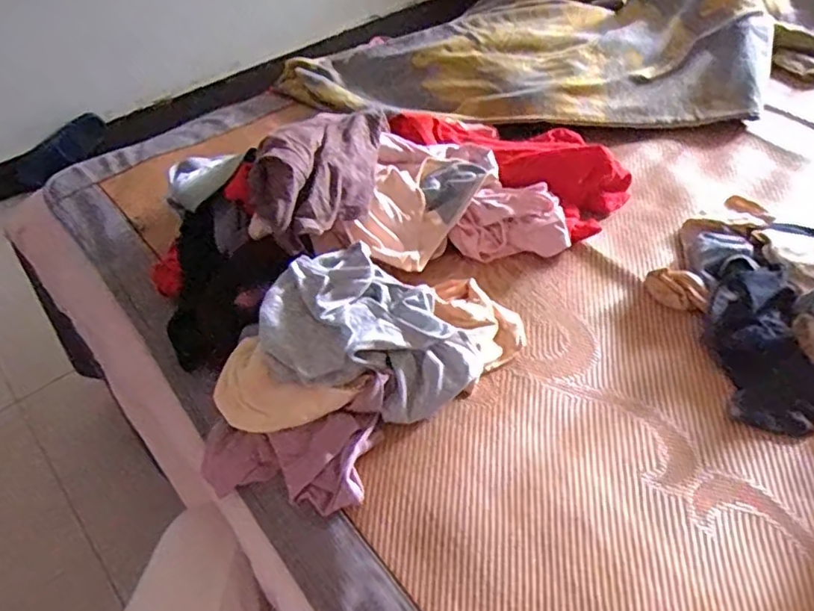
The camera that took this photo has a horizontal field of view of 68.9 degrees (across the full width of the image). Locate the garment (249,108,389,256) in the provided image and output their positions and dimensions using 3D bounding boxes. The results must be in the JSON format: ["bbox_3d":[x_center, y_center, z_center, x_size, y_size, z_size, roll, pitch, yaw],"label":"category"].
[{"bbox_3d":[-0.107,-0.149,0.705,0.127,0.111,0.202,6,47,9],"label":"garment"}]

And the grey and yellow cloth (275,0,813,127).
[{"bbox_3d":[0.455,-0.557,1.092,1.240,0.091,0.576,-26,51,-20],"label":"grey and yellow cloth"}]

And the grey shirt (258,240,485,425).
[{"bbox_3d":[-0.041,0.037,0.601,0.203,0.107,0.163,27,54,25],"label":"grey shirt"}]

